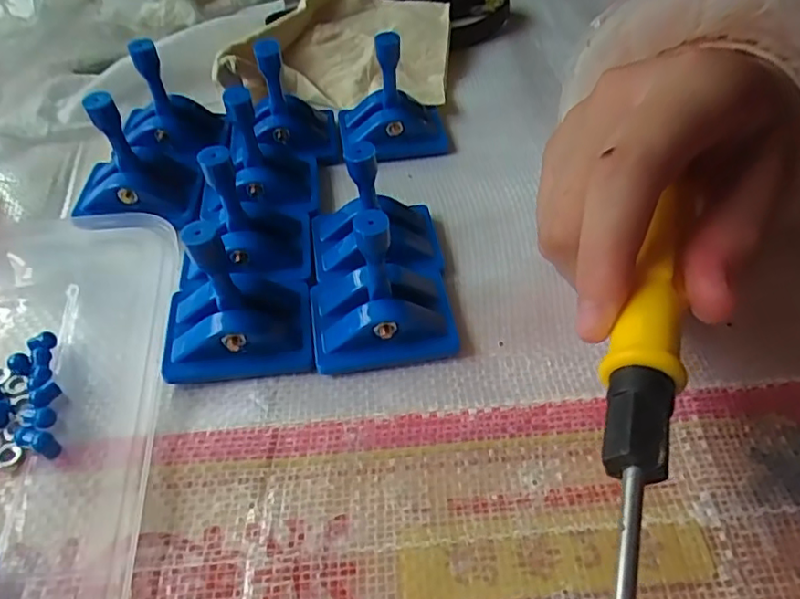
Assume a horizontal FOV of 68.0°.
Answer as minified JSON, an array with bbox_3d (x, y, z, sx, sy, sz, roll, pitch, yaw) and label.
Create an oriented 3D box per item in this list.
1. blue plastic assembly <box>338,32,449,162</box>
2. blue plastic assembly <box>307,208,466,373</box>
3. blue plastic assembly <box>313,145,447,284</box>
[{"bbox_3d":[-0.003,-0.086,0.244,0.044,0.041,0.031,-3,49,-3],"label":"blue plastic assembly"},{"bbox_3d":[-0.005,-0.007,0.175,0.044,0.045,0.034,-7,50,-6],"label":"blue plastic assembly"},{"bbox_3d":[-0.008,-0.033,0.196,0.044,0.042,0.031,-6,50,-5],"label":"blue plastic assembly"}]

